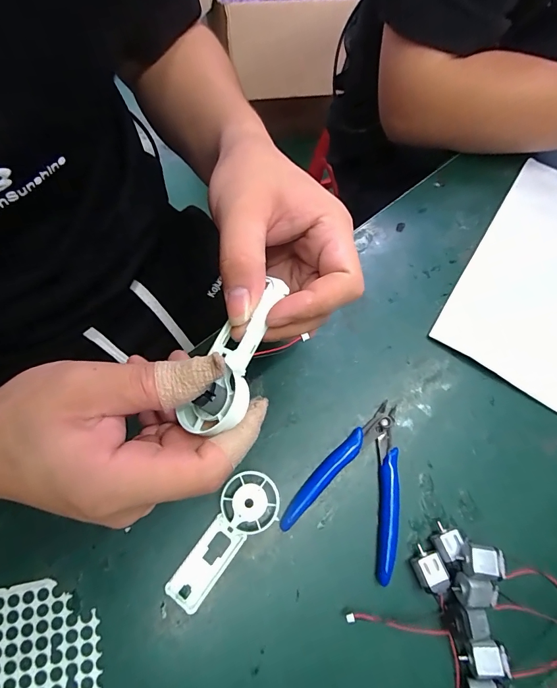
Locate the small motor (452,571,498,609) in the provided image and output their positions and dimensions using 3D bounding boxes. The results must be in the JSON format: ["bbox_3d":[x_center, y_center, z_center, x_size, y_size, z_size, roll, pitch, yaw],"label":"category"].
[{"bbox_3d":[0.127,0.158,0.246,0.024,0.015,0.019,7,94,-2],"label":"small motor"}]

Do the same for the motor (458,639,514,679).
[{"bbox_3d":[0.128,0.195,0.238,0.024,0.017,0.019,-3,69,-3],"label":"motor"}]

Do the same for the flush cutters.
[{"bbox_3d":[0.061,0.096,0.279,0.077,0.010,0.113,25,70,7],"label":"flush cutters"}]

